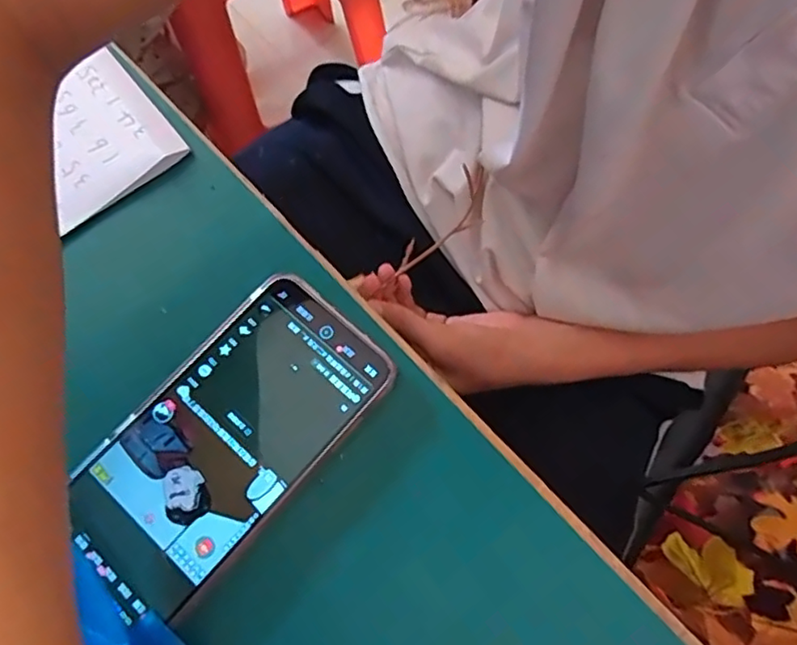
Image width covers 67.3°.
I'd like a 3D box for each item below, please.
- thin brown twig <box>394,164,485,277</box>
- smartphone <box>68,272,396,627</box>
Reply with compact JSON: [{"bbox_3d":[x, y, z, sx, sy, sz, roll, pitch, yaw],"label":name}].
[{"bbox_3d":[0.034,-0.069,0.415,0.029,0.022,0.085,42,91,13],"label":"thin brown twig"},{"bbox_3d":[-0.075,0.049,0.261,0.076,0.004,0.145,41,77,12],"label":"smartphone"}]

